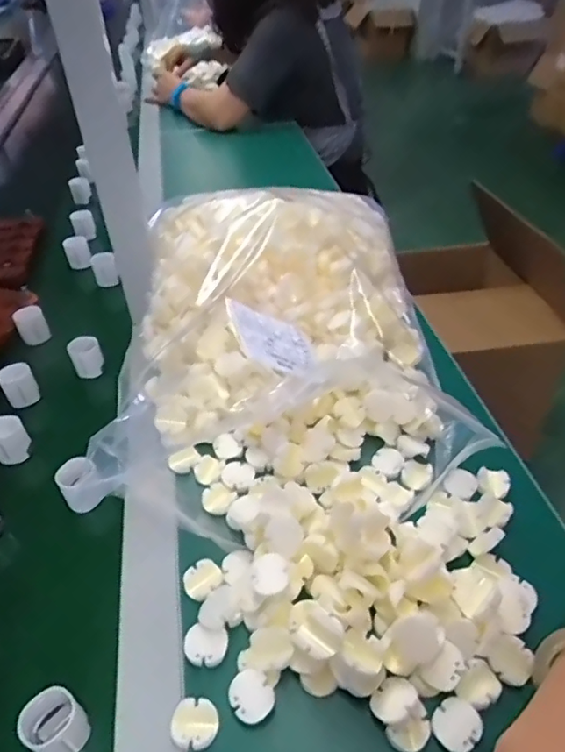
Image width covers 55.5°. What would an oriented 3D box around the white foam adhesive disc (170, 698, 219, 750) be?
[{"bbox_3d":[-0.052,0.207,0.319,0.027,0.011,0.025,-1,38,1],"label":"white foam adhesive disc"}]

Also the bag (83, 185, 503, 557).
[{"bbox_3d":[-0.008,-0.059,0.515,0.303,0.128,0.390,-5,38,-5],"label":"bag"}]

